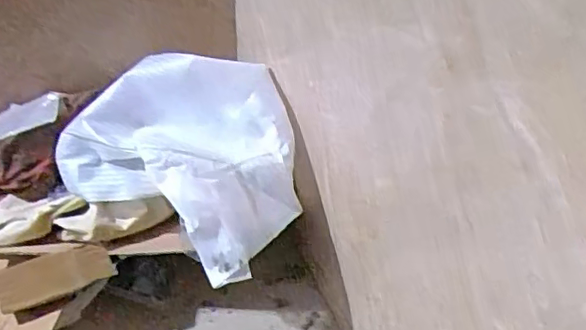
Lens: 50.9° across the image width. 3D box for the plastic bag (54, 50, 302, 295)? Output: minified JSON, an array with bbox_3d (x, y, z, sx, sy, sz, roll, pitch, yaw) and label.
[{"bbox_3d":[-0.137,-0.028,0.881,0.342,0.146,0.246,27,47,26],"label":"plastic bag"}]

